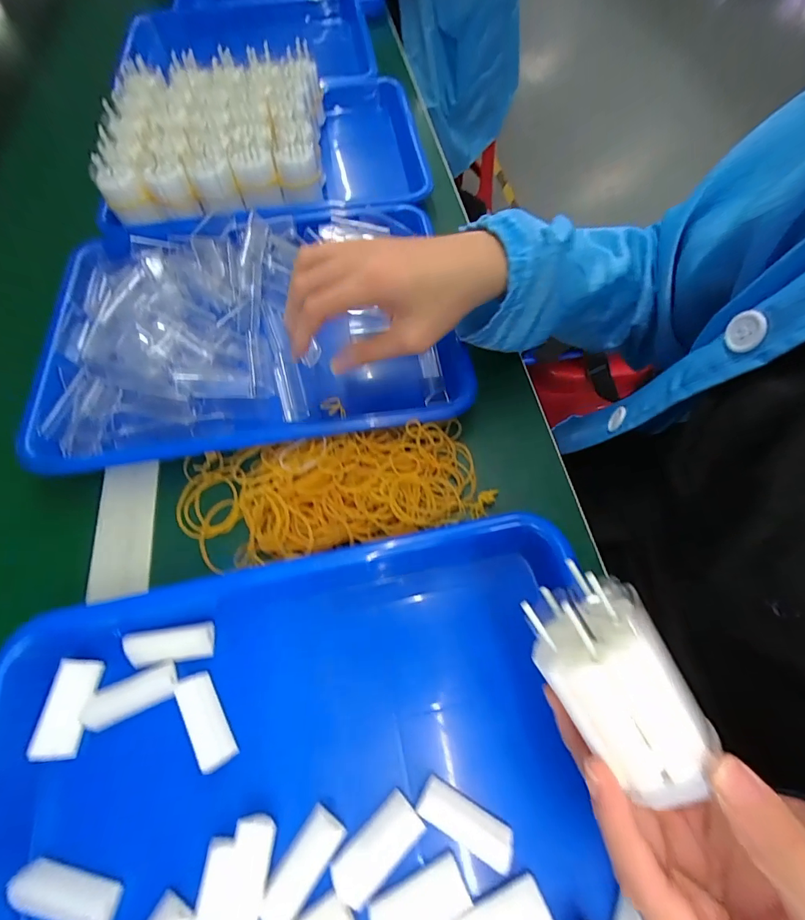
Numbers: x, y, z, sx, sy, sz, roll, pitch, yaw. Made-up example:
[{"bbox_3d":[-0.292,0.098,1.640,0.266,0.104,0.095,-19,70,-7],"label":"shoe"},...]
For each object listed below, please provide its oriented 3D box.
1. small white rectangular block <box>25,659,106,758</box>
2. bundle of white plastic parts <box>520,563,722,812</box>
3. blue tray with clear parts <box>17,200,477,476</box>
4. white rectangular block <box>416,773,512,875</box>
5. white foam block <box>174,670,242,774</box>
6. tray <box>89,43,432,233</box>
[{"bbox_3d":[-0.186,0.138,0.239,0.022,0.015,0.047,15,56,-26],"label":"small white rectangular block"},{"bbox_3d":[0.072,0.073,0.149,0.037,0.030,0.069,-31,89,5],"label":"bundle of white plastic parts"},{"bbox_3d":[-0.126,-0.112,0.368,0.325,0.061,0.244,-9,64,-3],"label":"blue tray with clear parts"},{"bbox_3d":[0.031,0.179,0.213,0.046,0.017,0.016,24,67,13],"label":"white rectangular block"},{"bbox_3d":[-0.107,0.140,0.231,0.015,0.013,0.048,-32,67,-14],"label":"white foam block"},{"bbox_3d":[-0.135,-0.327,0.480,0.306,0.130,0.250,-4,64,-1],"label":"tray"}]

